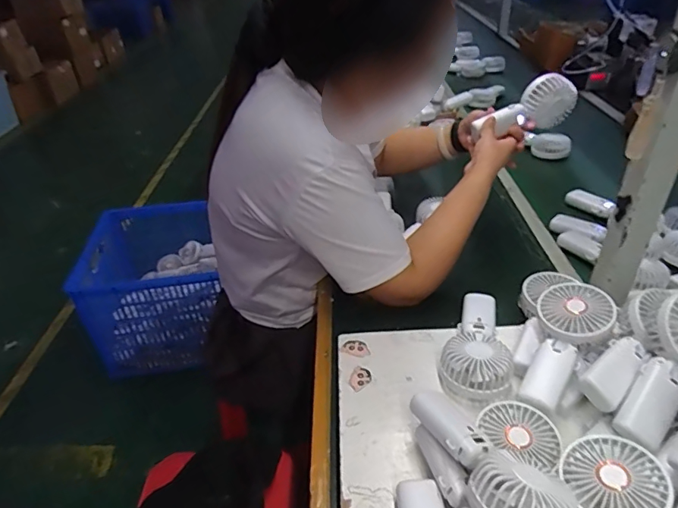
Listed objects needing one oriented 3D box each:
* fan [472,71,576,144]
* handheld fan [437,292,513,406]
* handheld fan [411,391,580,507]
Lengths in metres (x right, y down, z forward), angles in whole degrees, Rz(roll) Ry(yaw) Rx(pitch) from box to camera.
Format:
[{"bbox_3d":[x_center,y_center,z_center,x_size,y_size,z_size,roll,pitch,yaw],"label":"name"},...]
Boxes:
[{"bbox_3d":[0.314,-0.244,0.807,0.183,0.080,0.035,-22,38,-4],"label":"fan"},{"bbox_3d":[0.182,0.111,0.620,0.087,0.047,0.190,7,37,14],"label":"handheld fan"},{"bbox_3d":[0.138,0.186,0.439,0.082,0.053,0.183,-14,37,-15],"label":"handheld fan"}]

